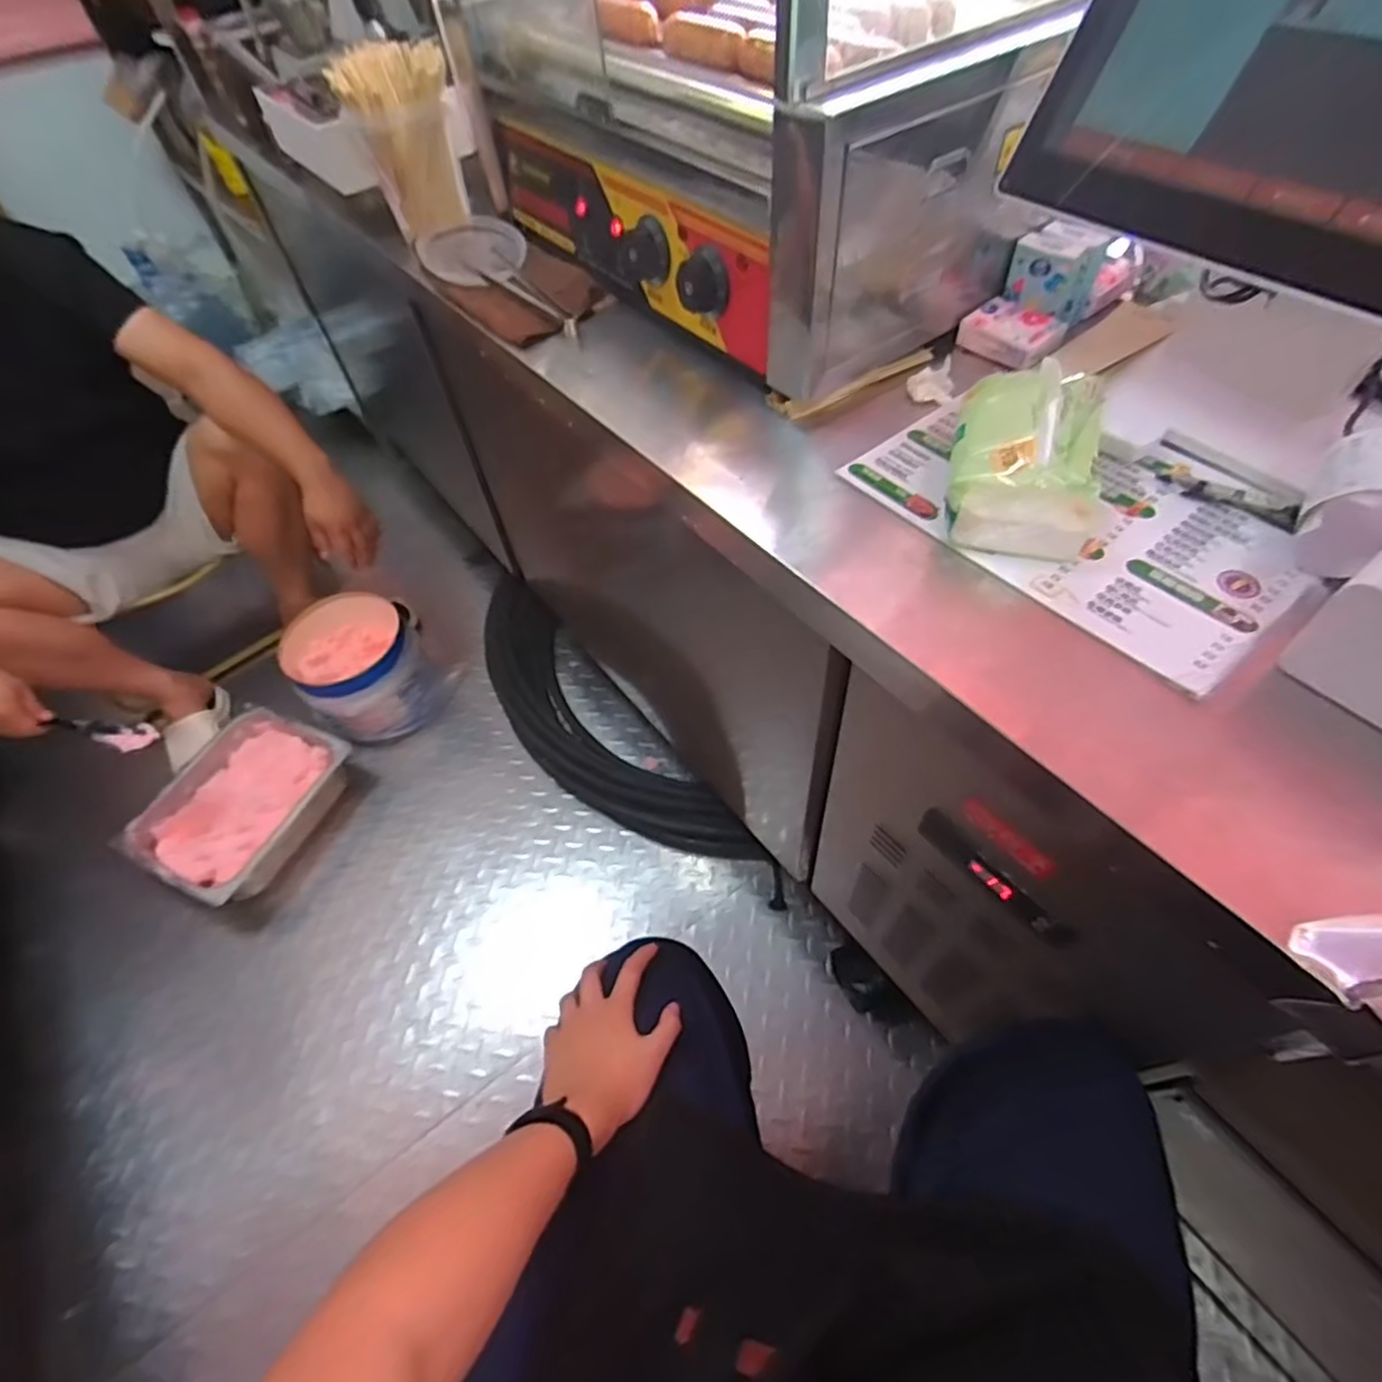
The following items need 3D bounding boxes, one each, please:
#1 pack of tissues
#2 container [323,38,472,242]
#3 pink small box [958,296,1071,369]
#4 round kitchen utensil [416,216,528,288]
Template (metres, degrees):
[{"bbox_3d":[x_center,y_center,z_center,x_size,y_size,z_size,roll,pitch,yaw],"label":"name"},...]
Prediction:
[{"bbox_3d":[0.235,-0.162,0.488,0.097,0.084,0.123,11,56,12],"label":"pack of tissues"},{"bbox_3d":[-0.328,-0.641,0.807,0.114,0.151,0.129,-16,55,-8],"label":"container"},{"bbox_3d":[0.288,-0.325,0.628,0.055,0.024,0.082,-39,60,-22],"label":"pink small box"},{"bbox_3d":[-0.248,-0.504,0.791,0.114,0.030,0.127,-16,55,-8],"label":"round kitchen utensil"}]

